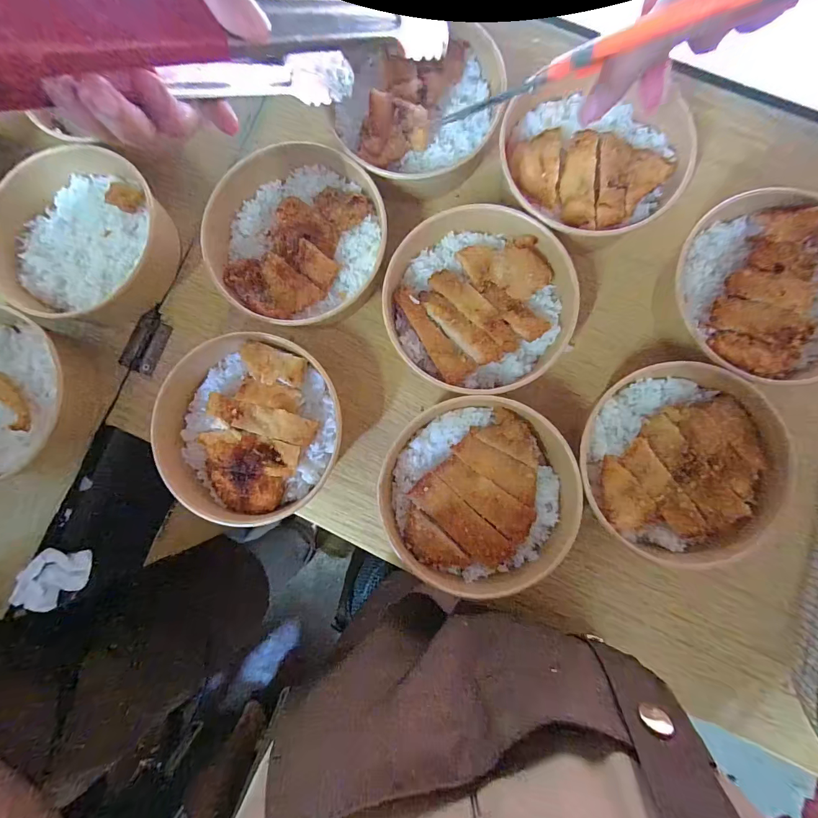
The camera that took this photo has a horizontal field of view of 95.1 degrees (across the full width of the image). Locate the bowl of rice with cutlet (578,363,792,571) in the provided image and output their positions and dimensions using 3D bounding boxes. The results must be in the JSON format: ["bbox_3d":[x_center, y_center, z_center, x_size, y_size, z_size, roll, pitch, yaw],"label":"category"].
[{"bbox_3d":[0.200,0.043,0.289,0.133,0.049,0.143,0,85,3],"label":"bowl of rice with cutlet"}]

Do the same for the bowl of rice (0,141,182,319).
[{"bbox_3d":[-0.278,-0.145,0.323,0.142,0.046,0.141,0,85,3],"label":"bowl of rice"}]

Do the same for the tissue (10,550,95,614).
[{"bbox_3d":[-0.322,0.152,0.338,0.058,0.029,0.039,-41,85,-1],"label":"tissue"}]

